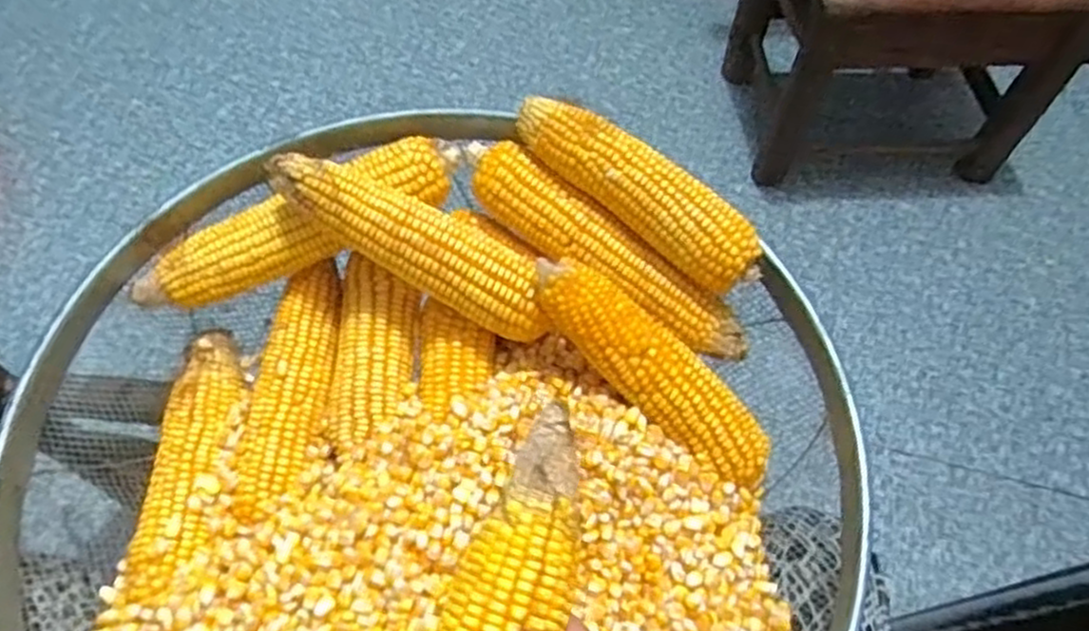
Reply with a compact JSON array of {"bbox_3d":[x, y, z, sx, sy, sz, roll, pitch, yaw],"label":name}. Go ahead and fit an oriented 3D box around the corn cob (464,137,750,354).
[{"bbox_3d":[0.037,-0.048,0.532,0.246,0.042,0.045,36,63,16],"label":"corn cob"}]

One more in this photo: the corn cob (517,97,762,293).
[{"bbox_3d":[0.064,-0.090,0.515,0.192,0.037,0.042,38,64,17],"label":"corn cob"}]

